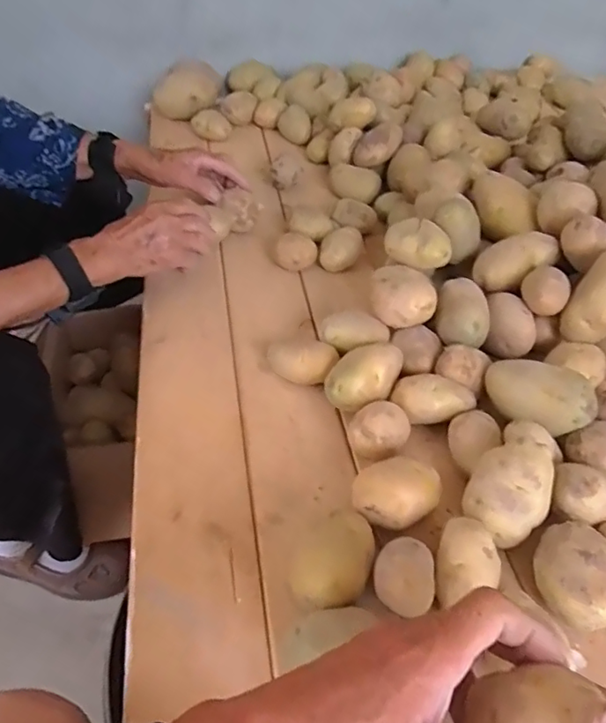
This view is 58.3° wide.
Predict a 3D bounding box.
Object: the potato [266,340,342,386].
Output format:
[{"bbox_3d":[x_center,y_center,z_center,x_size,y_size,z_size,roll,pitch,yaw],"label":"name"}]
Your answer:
[{"bbox_3d":[0.000,0.002,0.564,0.070,0.042,0.047,4,48,0],"label":"potato"}]

